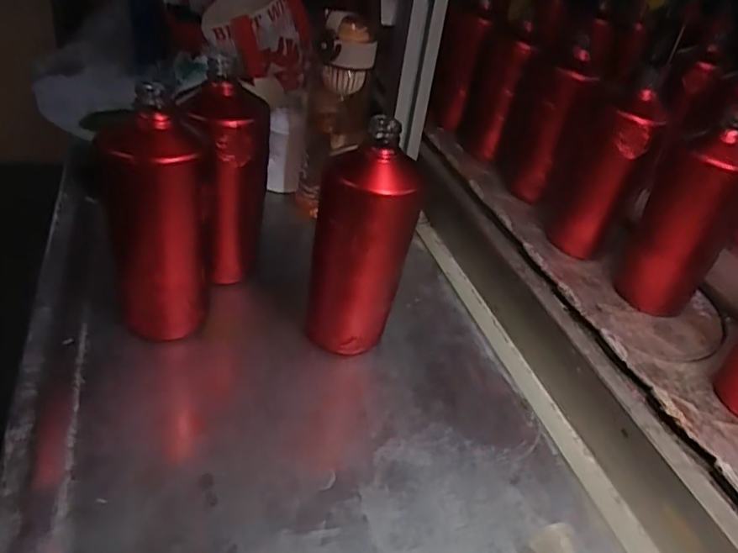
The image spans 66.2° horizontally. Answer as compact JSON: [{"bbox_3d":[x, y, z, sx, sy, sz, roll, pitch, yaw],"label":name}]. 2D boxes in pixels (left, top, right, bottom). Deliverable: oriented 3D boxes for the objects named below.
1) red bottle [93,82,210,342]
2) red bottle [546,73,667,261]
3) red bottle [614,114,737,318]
[{"bbox_3d":[-0.176,-0.037,0.469,0.074,0.225,0.061,-7,38,-20],"label":"red bottle"},{"bbox_3d":[0.275,-0.117,0.666,0.080,0.191,0.075,20,38,17],"label":"red bottle"},{"bbox_3d":[0.321,-0.053,0.581,0.080,0.181,0.066,25,39,22],"label":"red bottle"}]

